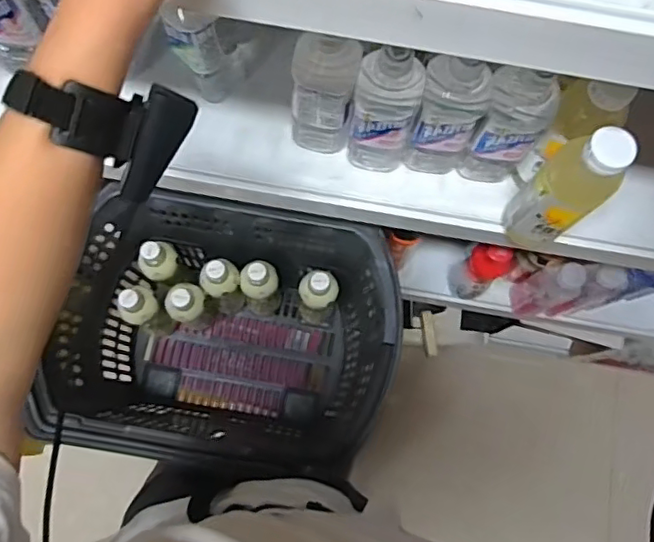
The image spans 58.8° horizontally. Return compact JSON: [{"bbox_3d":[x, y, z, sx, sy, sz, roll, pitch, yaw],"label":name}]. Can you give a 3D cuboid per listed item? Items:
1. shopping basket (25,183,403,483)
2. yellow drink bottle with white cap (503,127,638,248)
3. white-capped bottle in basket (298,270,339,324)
[{"bbox_3d":[-0.150,0.100,0.933,0.470,0.369,0.357,5,77,-1],"label":"shopping basket"},{"bbox_3d":[0.235,-0.076,0.585,0.065,0.194,0.056,37,78,7],"label":"yellow drink bottle with white cap"},{"bbox_3d":[-0.014,0.048,1.020,0.071,0.222,0.063,7,77,0],"label":"white-capped bottle in basket"}]

